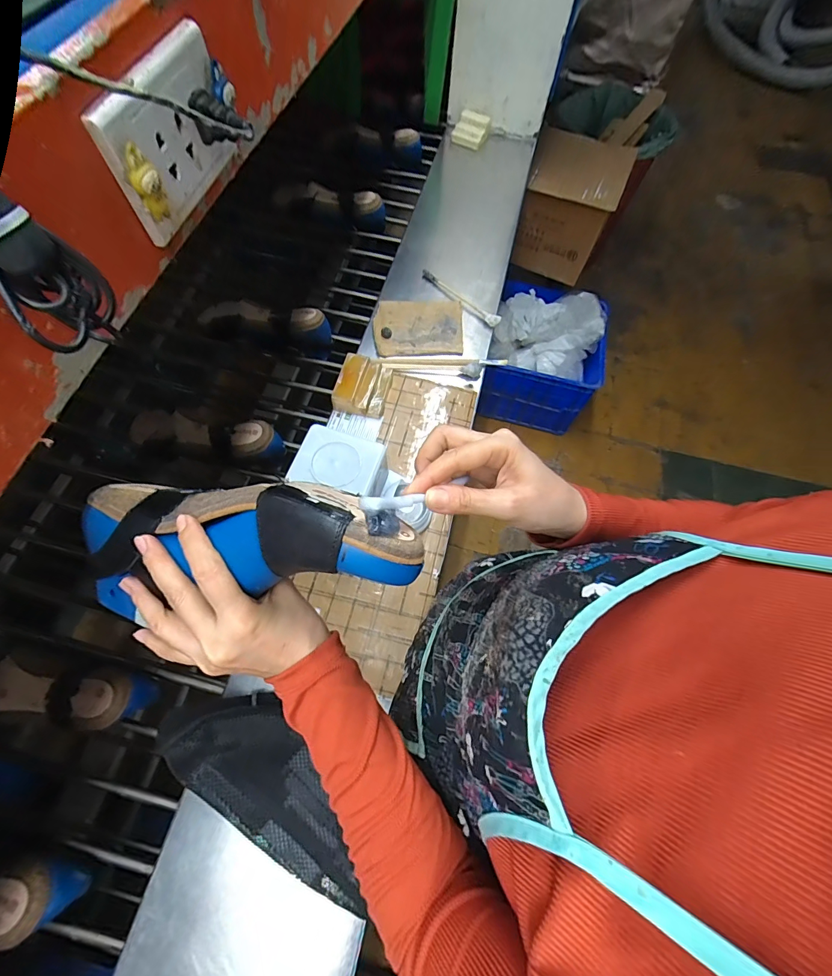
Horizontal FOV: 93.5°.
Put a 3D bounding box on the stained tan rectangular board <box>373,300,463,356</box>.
[{"bbox_3d":[0.005,-0.308,0.741,0.162,0.009,0.133,1,67,-2],"label":"stained tan rectangular board"}]

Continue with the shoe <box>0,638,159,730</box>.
[{"bbox_3d":[-0.464,0.252,0.496,0.256,0.073,0.074,12,68,3],"label":"shoe"}]

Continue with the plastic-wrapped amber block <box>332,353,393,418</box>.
[{"bbox_3d":[-0.088,-0.171,0.658,0.082,0.043,0.101,10,68,2],"label":"plastic-wrapped amber block"}]

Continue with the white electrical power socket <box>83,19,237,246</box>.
[{"bbox_3d":[-0.154,-0.226,0.253,0.021,0.070,0.117,10,68,2],"label":"white electrical power socket"}]

